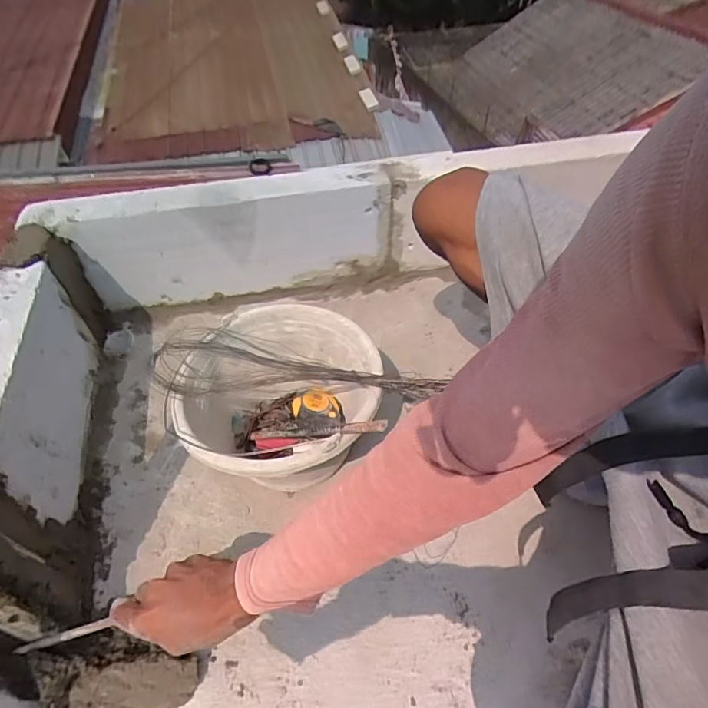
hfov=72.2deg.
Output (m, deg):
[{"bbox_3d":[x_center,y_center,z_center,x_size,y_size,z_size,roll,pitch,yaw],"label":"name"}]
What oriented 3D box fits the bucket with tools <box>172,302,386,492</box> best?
[{"bbox_3d":[-0.092,0.073,0.639,0.242,0.167,0.238,-1,48,1],"label":"bucket with tools"}]

